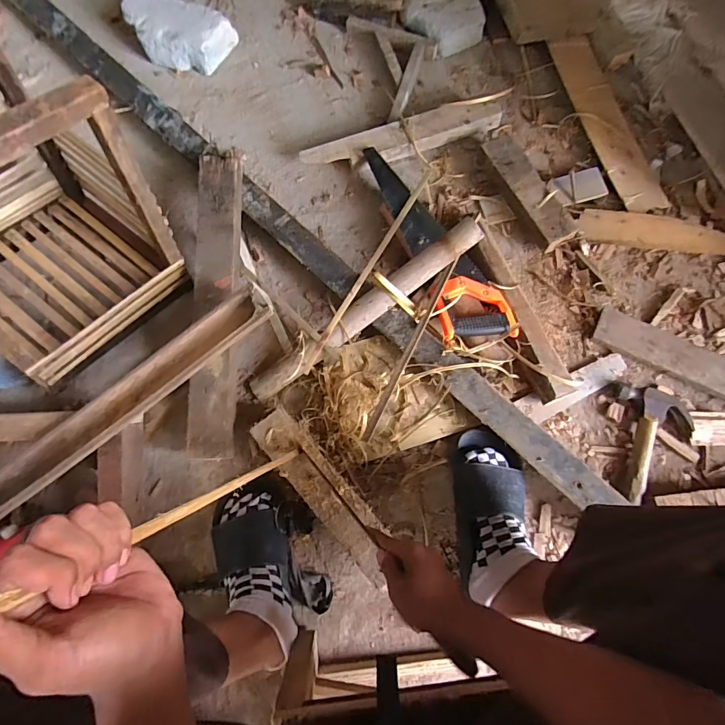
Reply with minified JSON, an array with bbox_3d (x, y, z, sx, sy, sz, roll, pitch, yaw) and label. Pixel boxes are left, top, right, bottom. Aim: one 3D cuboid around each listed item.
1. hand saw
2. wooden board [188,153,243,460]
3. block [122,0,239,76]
[{"bbox_3d":[0.137,-0.227,0.763,0.125,0.035,0.419,-20,78,-4],"label":"hand saw"},{"bbox_3d":[-0.242,-0.104,0.704,0.070,0.021,0.512,1,81,-15],"label":"wooden board"},{"bbox_3d":[-0.389,-0.687,0.887,0.214,0.072,0.123,20,78,5],"label":"block"}]

